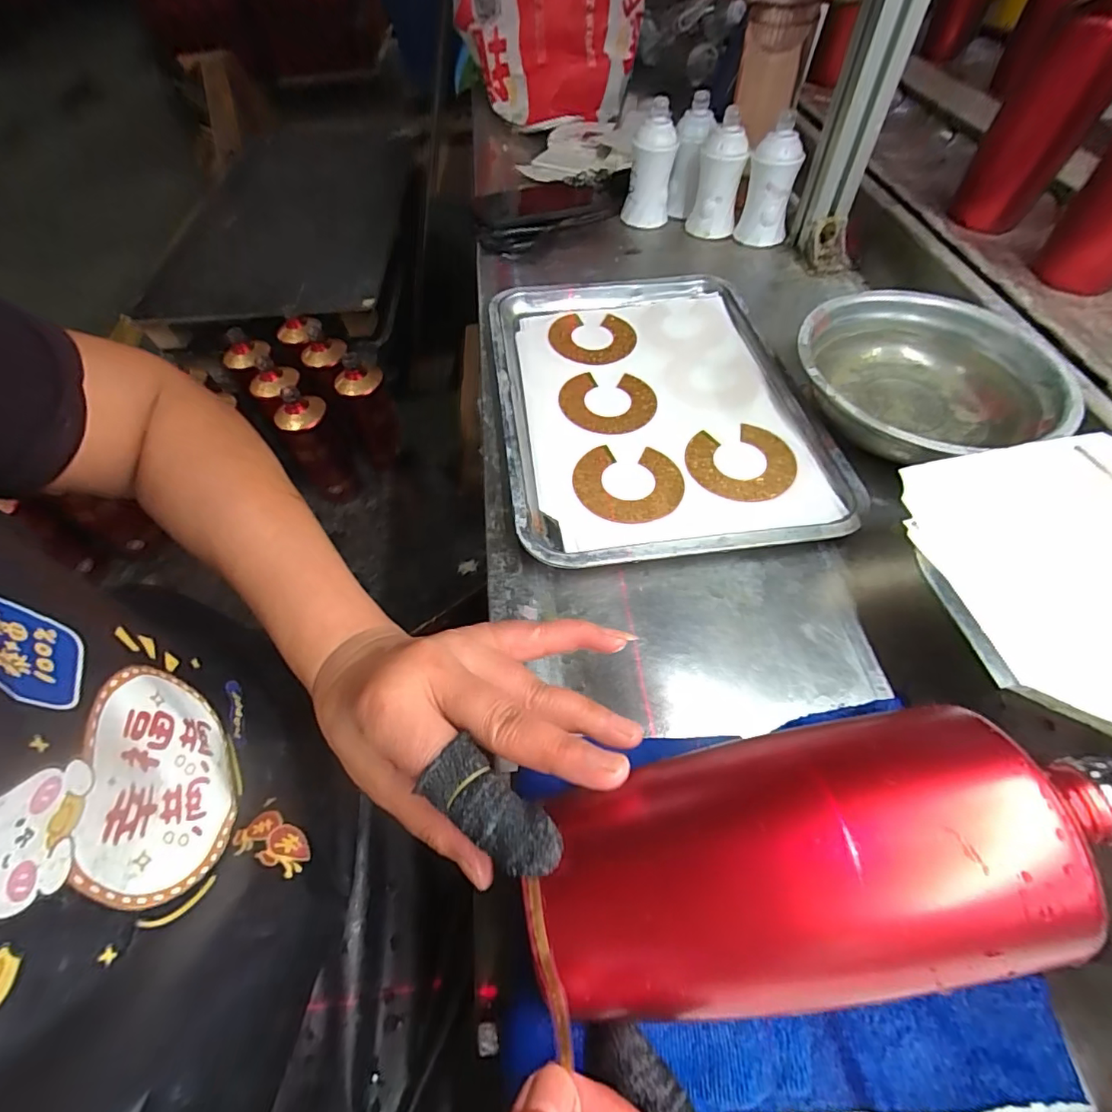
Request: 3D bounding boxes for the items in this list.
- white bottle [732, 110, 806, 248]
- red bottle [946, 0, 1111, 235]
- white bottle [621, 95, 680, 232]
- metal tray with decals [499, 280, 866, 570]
[{"bbox_3d":[0.243,-0.419,0.591,0.056,0.111,0.047,6,56,8],"label":"white bottle"},{"bbox_3d":[0.492,-0.445,0.525,0.085,0.183,0.075,31,63,22],"label":"red bottle"},{"bbox_3d":[0.113,-0.463,0.621,0.053,0.114,0.048,9,56,9],"label":"white bottle"},{"bbox_3d":[0.080,-0.144,0.450,0.254,0.023,0.342,-8,55,-2],"label":"metal tray with decals"}]

